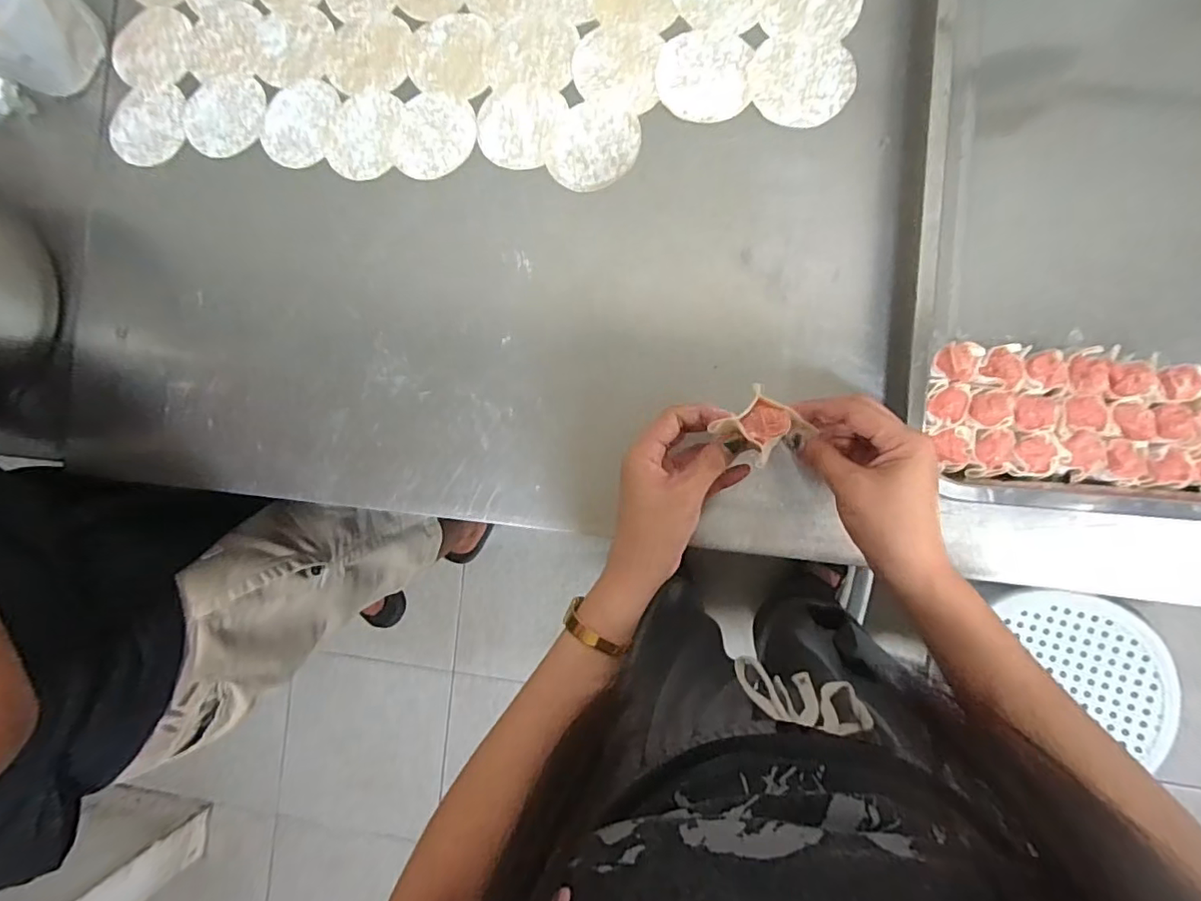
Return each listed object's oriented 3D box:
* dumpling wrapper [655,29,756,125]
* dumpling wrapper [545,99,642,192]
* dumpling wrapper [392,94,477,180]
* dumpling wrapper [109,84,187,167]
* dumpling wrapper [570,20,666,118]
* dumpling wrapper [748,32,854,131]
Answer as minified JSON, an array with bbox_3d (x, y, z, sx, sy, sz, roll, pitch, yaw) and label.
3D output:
[{"bbox_3d":[0.085,-0.312,0.476,0.075,0.004,0.075,3,89,7],"label":"dumpling wrapper"},{"bbox_3d":[-0.007,-0.261,0.488,0.074,0.004,0.080,0,88,7],"label":"dumpling wrapper"},{"bbox_3d":[-0.149,-0.279,0.509,0.073,0.004,0.075,0,88,7],"label":"dumpling wrapper"},{"bbox_3d":[-0.429,-0.308,0.544,0.075,0.004,0.071,-4,91,3],"label":"dumpling wrapper"},{"bbox_3d":[0.014,-0.327,0.487,0.074,0.004,0.071,8,89,7],"label":"dumpling wrapper"},{"bbox_3d":[0.163,-0.301,0.466,0.082,0.004,0.072,17,91,7],"label":"dumpling wrapper"}]

